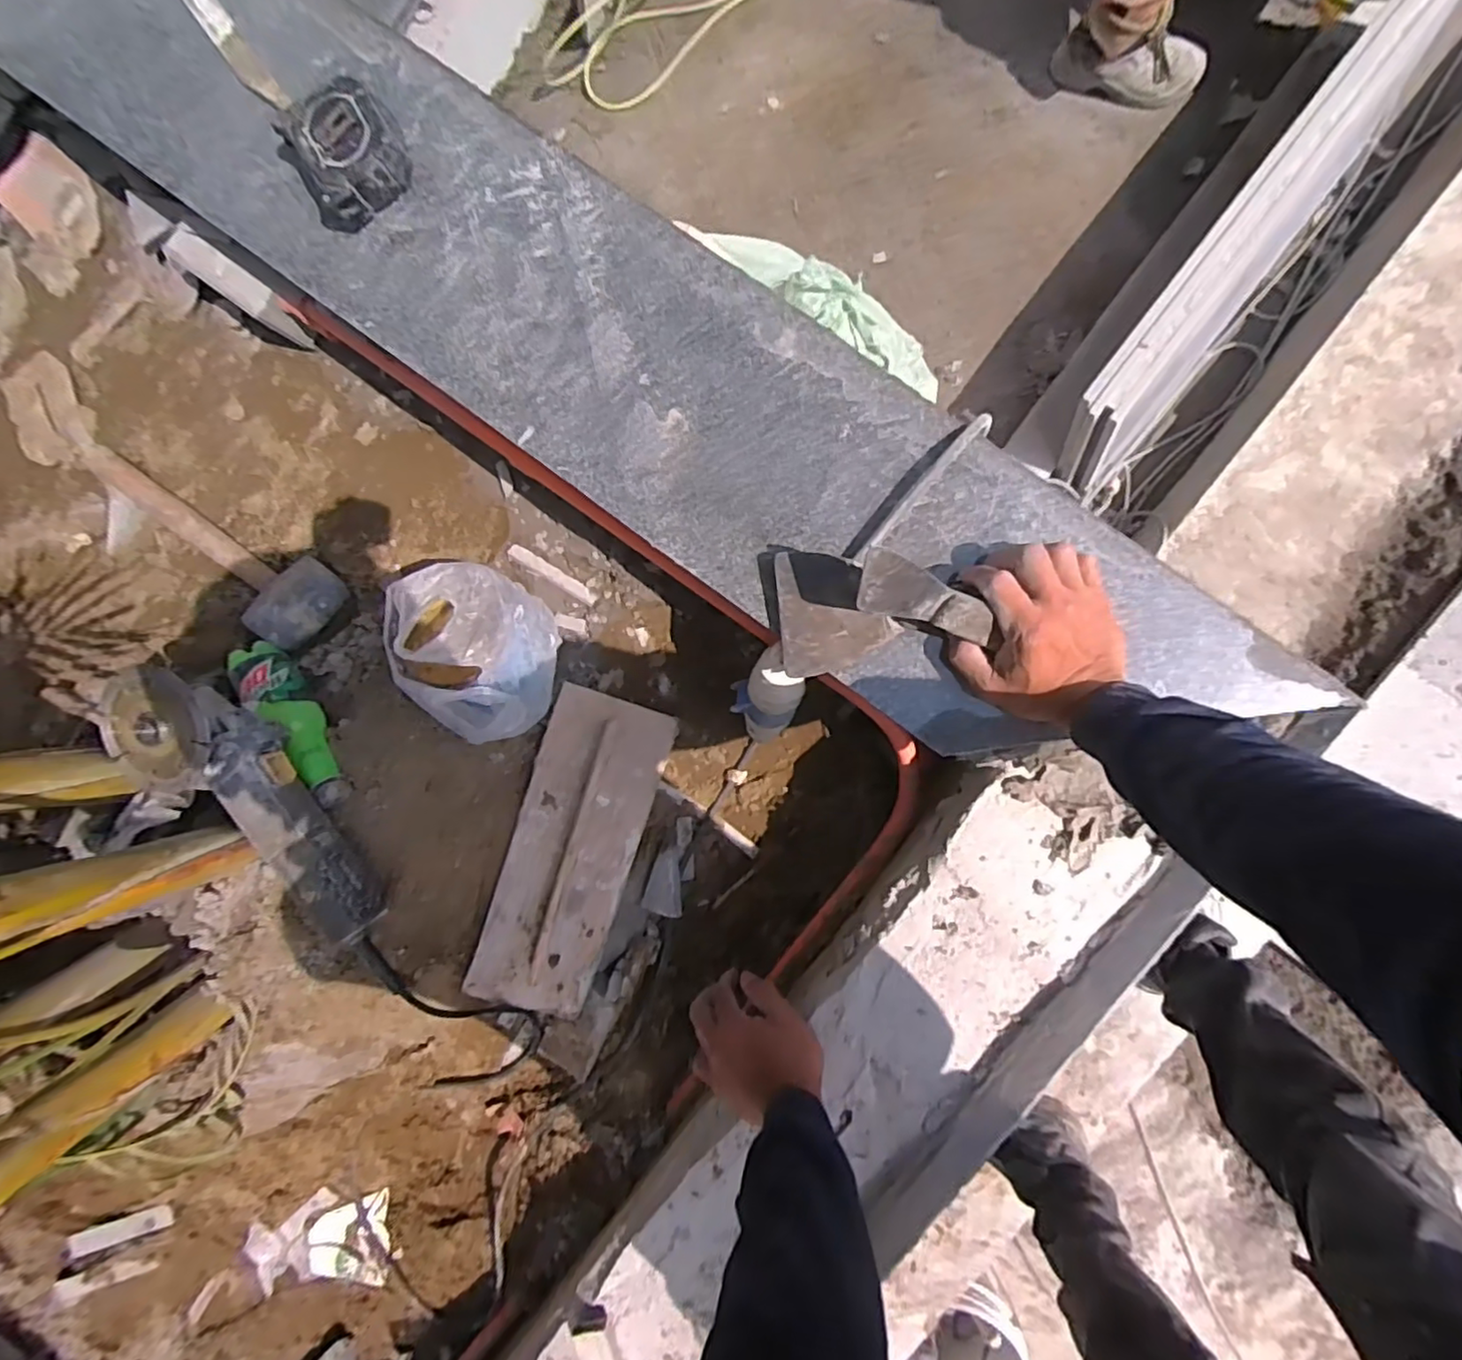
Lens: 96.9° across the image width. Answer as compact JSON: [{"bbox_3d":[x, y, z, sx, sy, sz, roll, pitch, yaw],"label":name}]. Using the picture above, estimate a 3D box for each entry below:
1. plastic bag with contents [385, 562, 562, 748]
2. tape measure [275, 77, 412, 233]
[{"bbox_3d":[-0.245,-0.022,0.621,0.129,0.104,0.164,20,94,5],"label":"plastic bag with contents"},{"bbox_3d":[-0.308,-0.419,0.513,0.094,0.047,0.096,-27,89,7],"label":"tape measure"}]

